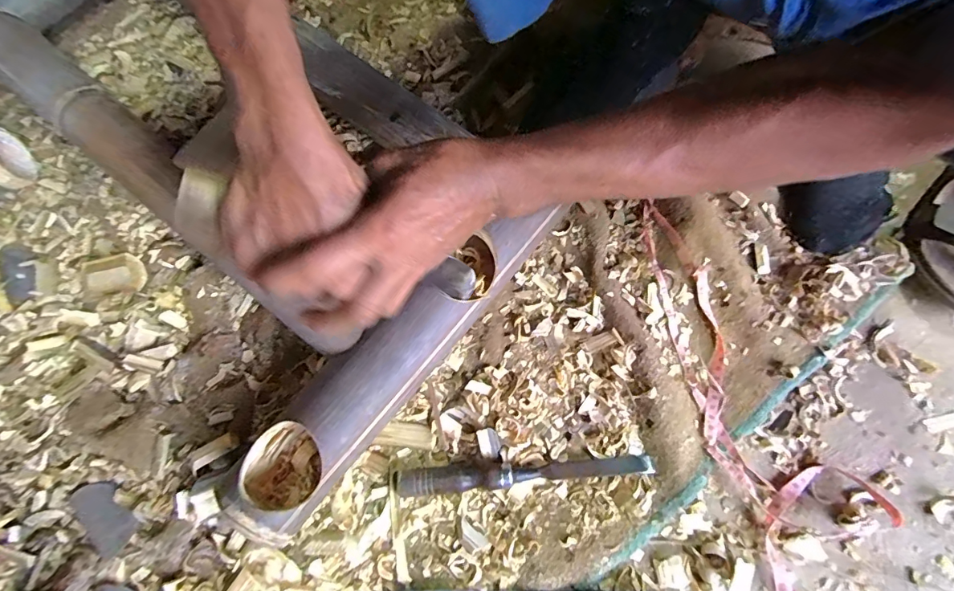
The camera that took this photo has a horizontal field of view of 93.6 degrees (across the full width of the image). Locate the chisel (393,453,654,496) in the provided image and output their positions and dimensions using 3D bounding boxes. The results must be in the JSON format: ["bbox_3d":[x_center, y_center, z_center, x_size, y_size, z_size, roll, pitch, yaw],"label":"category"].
[{"bbox_3d":[0.044,0.171,0.433,0.249,0.021,0.024,-5,75,0],"label":"chisel"}]

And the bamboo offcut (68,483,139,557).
[{"bbox_3d":[-0.361,0.212,0.434,0.040,0.004,0.070,-41,78,-9],"label":"bamboo offcut"}]

